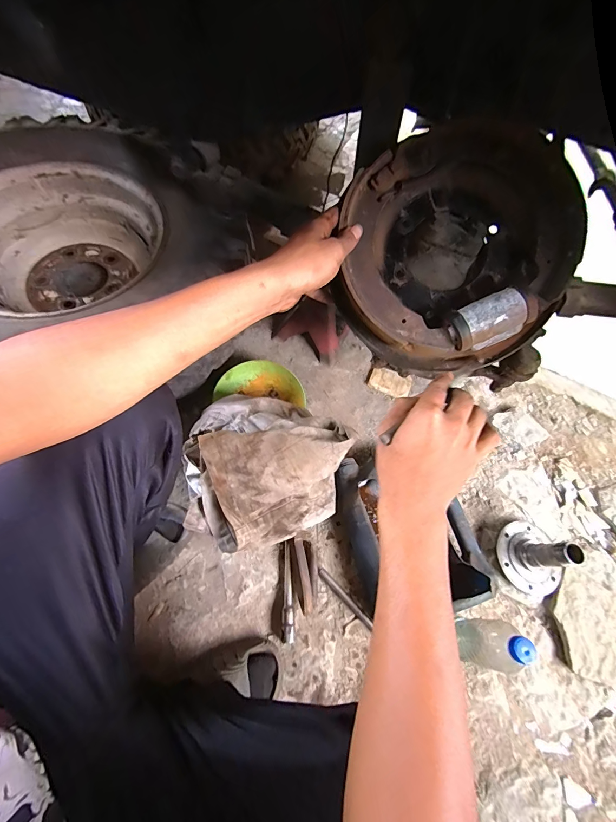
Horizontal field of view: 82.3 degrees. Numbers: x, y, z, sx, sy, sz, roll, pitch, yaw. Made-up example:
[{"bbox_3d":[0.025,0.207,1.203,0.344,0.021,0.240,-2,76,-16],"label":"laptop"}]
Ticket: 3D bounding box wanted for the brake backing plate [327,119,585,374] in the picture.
[{"bbox_3d":[0.155,-0.170,0.393,0.244,0.055,0.247,1,96,8],"label":"brake backing plate"}]

